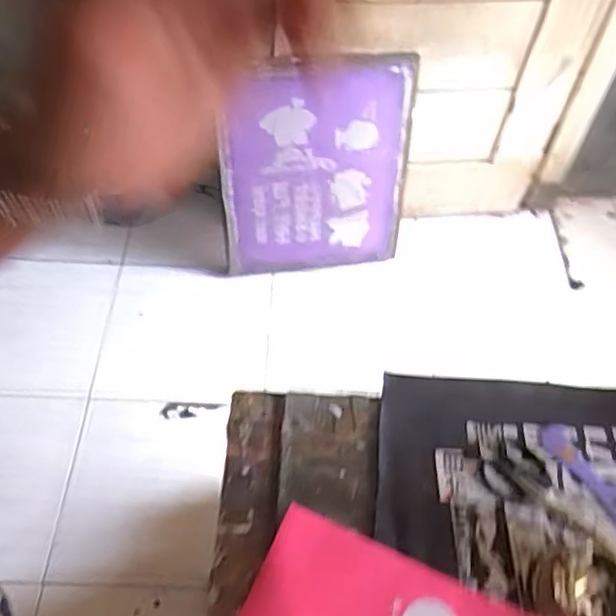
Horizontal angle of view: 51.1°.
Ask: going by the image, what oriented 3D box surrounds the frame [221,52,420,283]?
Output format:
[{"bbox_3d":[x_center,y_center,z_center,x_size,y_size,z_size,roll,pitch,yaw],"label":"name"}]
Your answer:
[{"bbox_3d":[0.014,-0.315,1.564,0.453,0.584,0.054,-3,47,-1],"label":"frame"}]

